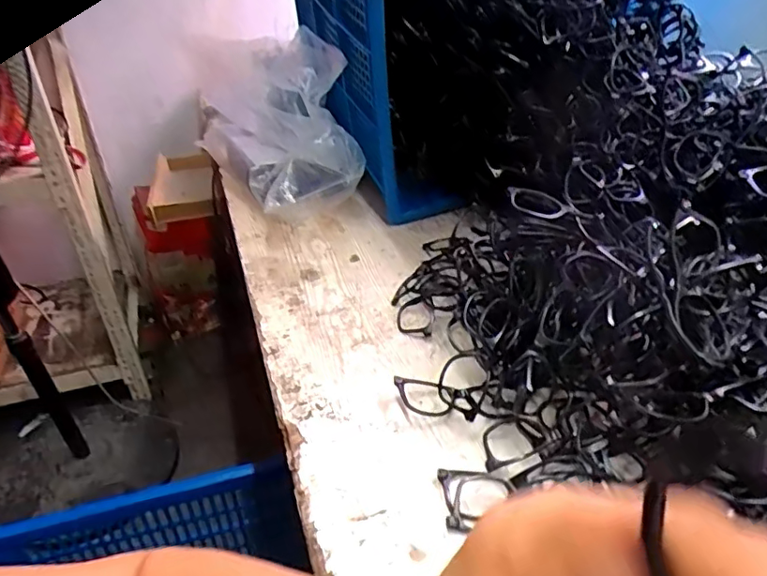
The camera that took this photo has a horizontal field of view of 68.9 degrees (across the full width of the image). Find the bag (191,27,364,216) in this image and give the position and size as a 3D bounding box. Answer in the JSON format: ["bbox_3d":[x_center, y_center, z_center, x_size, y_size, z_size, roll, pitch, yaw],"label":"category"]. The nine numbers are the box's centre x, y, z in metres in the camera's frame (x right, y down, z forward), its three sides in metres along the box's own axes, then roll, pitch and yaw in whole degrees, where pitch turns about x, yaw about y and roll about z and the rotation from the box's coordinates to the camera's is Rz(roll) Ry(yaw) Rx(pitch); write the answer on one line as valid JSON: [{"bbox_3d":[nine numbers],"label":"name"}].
[{"bbox_3d":[-0.226,-0.337,1.105,0.187,0.297,0.460,-24,40,-29],"label":"bag"}]

